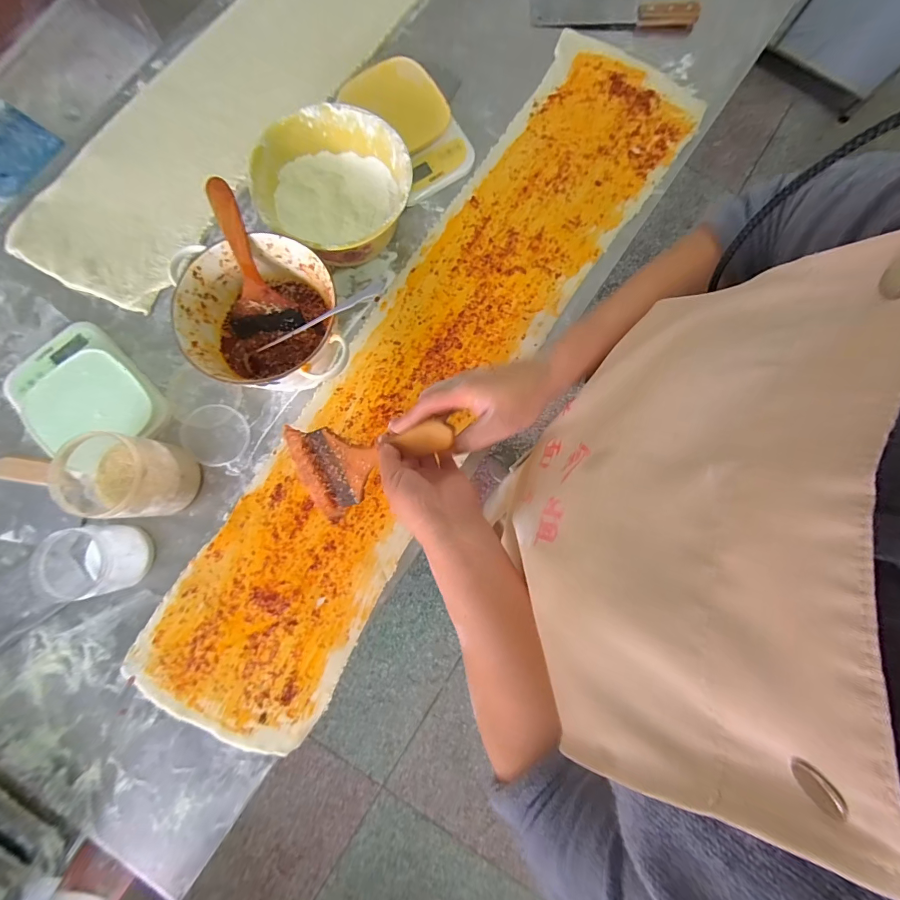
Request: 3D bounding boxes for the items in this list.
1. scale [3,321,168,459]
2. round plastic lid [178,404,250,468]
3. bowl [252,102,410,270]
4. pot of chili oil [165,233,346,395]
[{"bbox_3d":[-0.488,-0.073,0.533,0.137,0.029,0.180,-42,86,-6],"label":"scale"},{"bbox_3d":[-0.323,-0.021,0.554,0.087,0.010,0.082,0,93,-7],"label":"round plastic lid"},{"bbox_3d":[-0.154,-0.345,0.560,0.197,0.088,0.192,0,83,-2],"label":"bowl"},{"bbox_3d":[-0.239,-0.165,0.534,0.189,0.085,0.190,0,83,-2],"label":"pot of chili oil"}]

